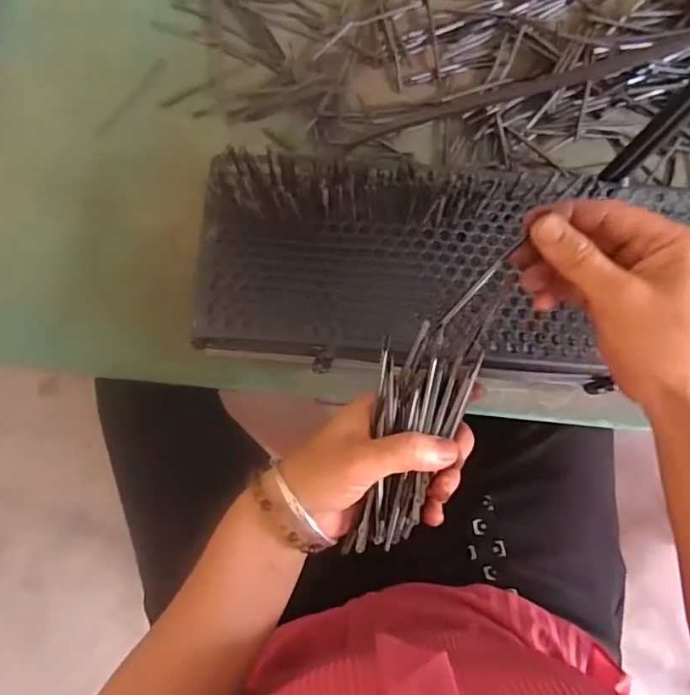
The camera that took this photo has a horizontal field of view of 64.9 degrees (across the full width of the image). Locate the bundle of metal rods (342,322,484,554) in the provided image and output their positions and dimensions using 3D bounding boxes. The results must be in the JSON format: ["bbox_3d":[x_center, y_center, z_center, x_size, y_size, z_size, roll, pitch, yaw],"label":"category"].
[{"bbox_3d":[0.037,0.055,0.317,0.058,0.028,0.141,16,85,1],"label":"bundle of metal rods"}]

